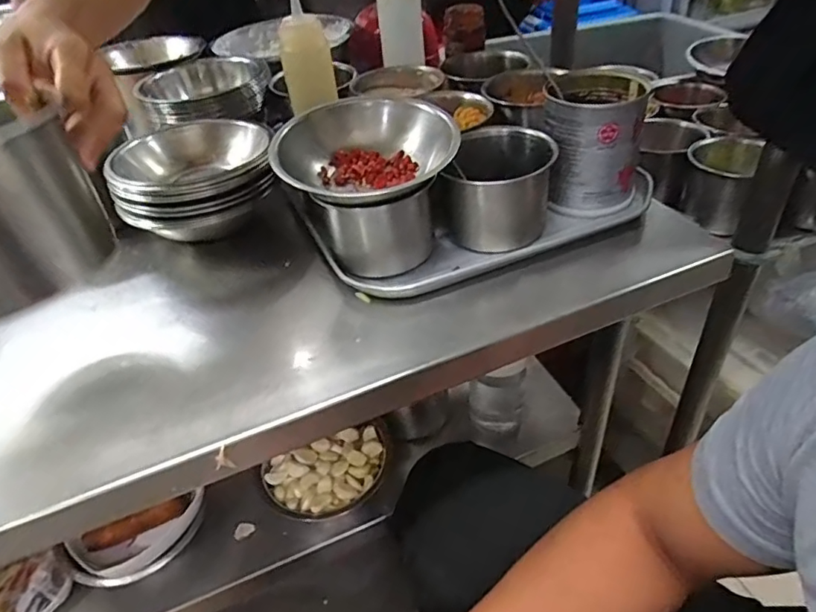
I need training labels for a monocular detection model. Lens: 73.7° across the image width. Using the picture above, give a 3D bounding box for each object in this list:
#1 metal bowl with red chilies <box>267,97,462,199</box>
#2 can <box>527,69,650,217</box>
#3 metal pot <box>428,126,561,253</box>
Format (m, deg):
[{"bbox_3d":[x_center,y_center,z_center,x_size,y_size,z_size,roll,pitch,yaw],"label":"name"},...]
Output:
[{"bbox_3d":[-0.036,-0.139,0.499,0.160,0.064,0.135,-6,41,2],"label":"metal bowl with red chilies"},{"bbox_3d":[0.184,-0.173,0.565,0.103,0.109,0.101,8,43,17],"label":"can"},{"bbox_3d":[0.090,-0.114,0.548,0.100,0.087,0.109,-4,41,4],"label":"metal pot"}]

